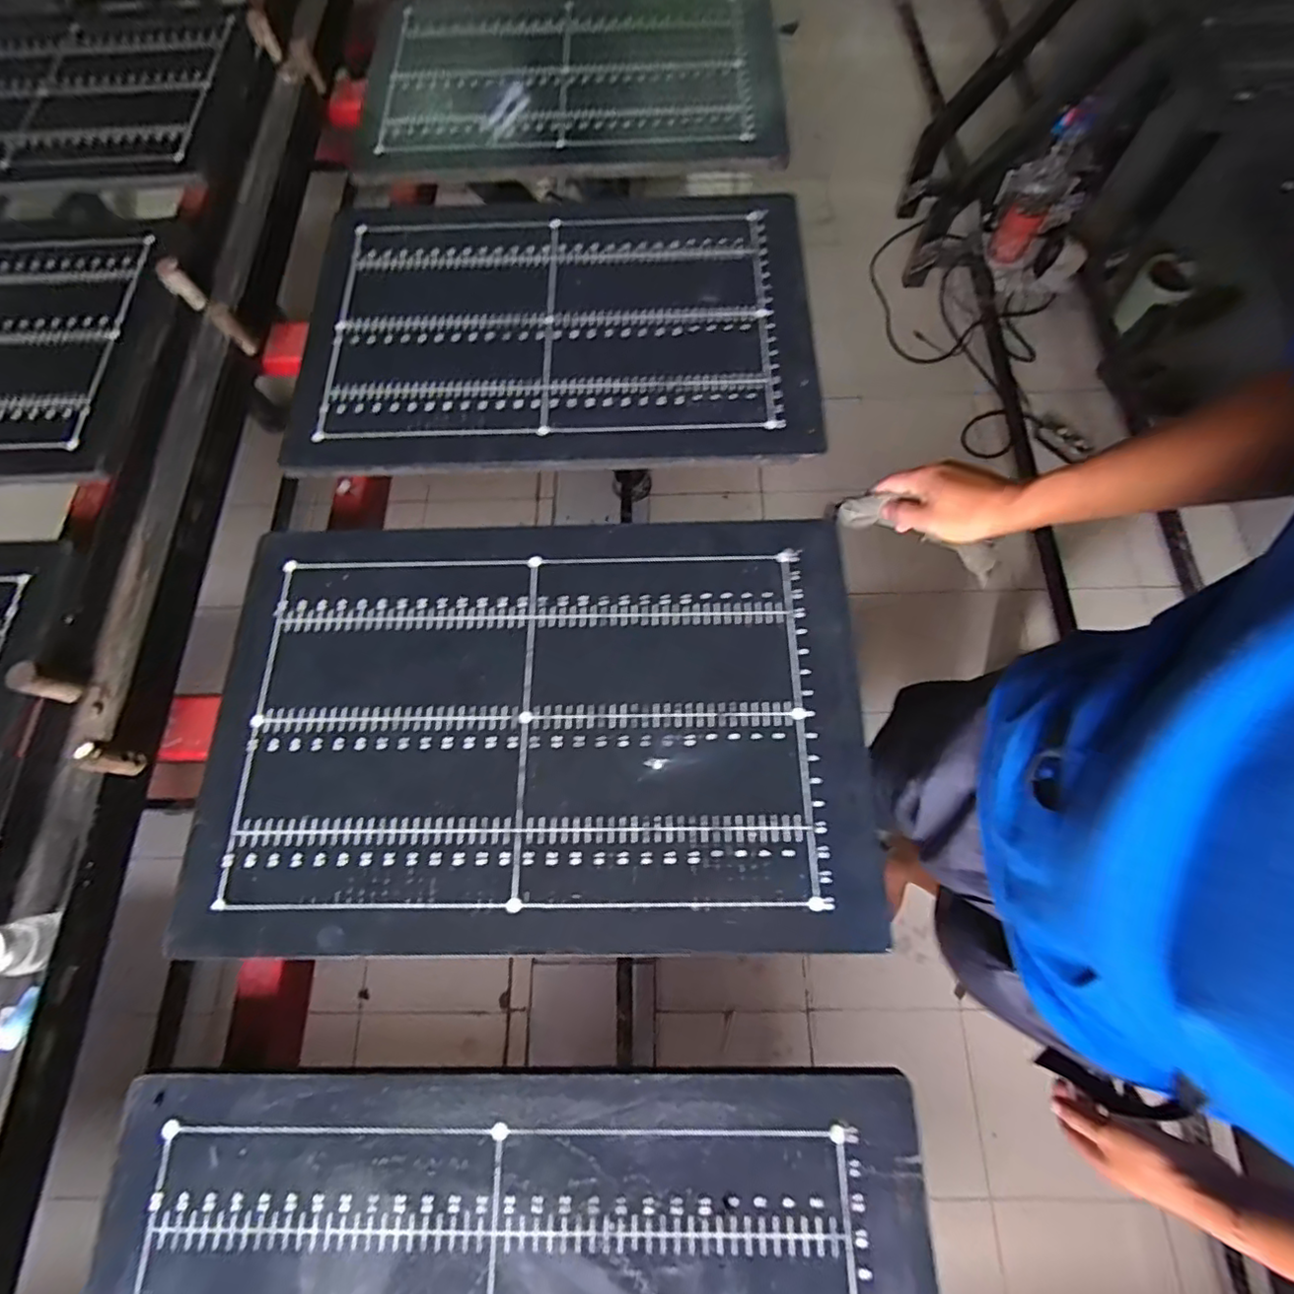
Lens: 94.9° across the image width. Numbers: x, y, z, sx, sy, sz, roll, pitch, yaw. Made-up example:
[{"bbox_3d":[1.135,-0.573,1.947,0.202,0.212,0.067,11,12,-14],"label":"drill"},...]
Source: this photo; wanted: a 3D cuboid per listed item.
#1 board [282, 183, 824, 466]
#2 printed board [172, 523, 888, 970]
[{"bbox_3d":[-0.107,-0.397,0.709,0.598,0.009,0.412,-1,70,2],"label":"board"},{"bbox_3d":[-0.102,0.061,0.542,0.583,0.009,0.390,-2,70,2],"label":"printed board"}]

